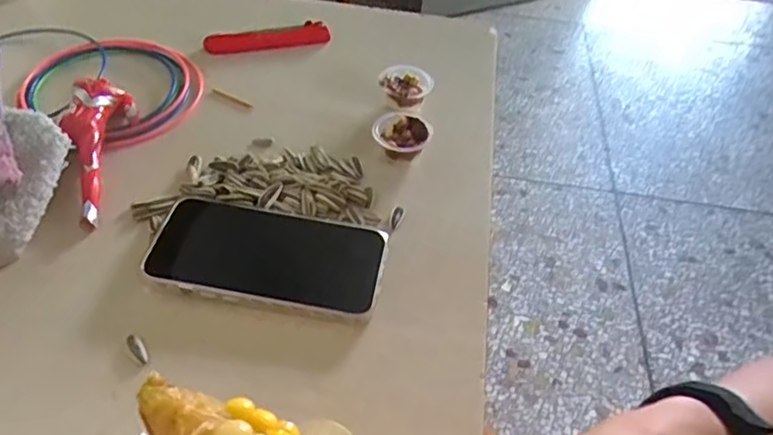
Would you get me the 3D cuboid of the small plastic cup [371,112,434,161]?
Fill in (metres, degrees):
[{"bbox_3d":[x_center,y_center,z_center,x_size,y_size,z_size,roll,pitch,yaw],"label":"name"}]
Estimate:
[{"bbox_3d":[0.012,-0.059,0.458,0.041,0.024,0.046,25,51,15],"label":"small plastic cup"}]

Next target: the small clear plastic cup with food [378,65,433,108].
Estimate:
[{"bbox_3d":[0.014,-0.104,0.496,0.041,0.028,0.038,3,49,-3],"label":"small clear plastic cup with food"}]

